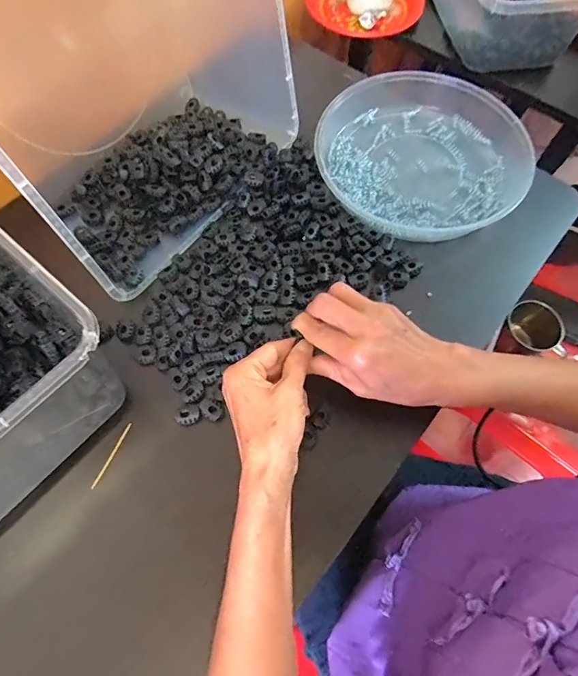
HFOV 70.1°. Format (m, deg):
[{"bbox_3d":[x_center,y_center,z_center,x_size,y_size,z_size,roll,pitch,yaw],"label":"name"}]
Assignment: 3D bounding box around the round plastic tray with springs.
[{"bbox_3d":[0.153,-0.210,0.469,0.223,0.038,0.216,0,67,-1],"label":"round plastic tray with springs"}]

